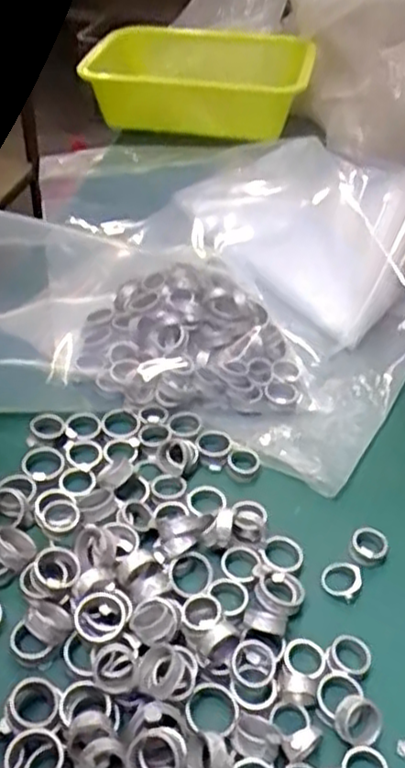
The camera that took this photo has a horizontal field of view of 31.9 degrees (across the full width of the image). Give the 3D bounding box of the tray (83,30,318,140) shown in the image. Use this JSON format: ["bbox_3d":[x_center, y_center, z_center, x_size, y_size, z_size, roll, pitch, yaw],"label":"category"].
[{"bbox_3d":[0.010,-0.433,0.980,0.273,0.076,0.287,11,41,5],"label":"tray"}]

